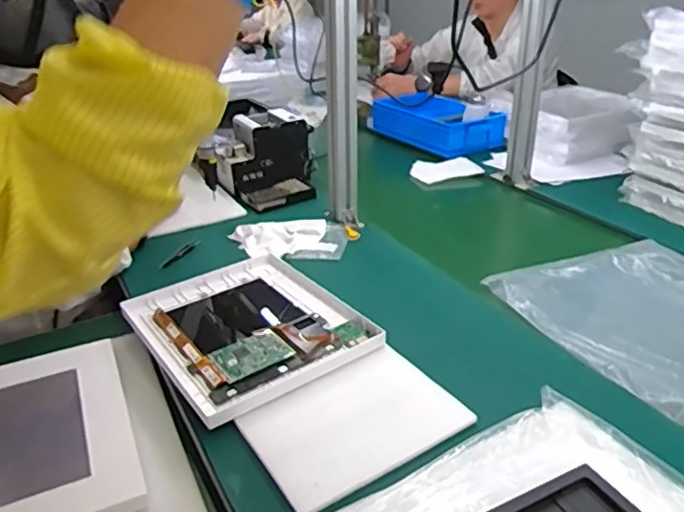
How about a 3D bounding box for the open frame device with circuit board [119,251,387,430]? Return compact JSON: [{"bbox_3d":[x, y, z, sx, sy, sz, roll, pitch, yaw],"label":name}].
[{"bbox_3d":[-0.131,0.097,0.843,0.264,0.030,0.324,-19,32,-31],"label":"open frame device with circuit board"}]

